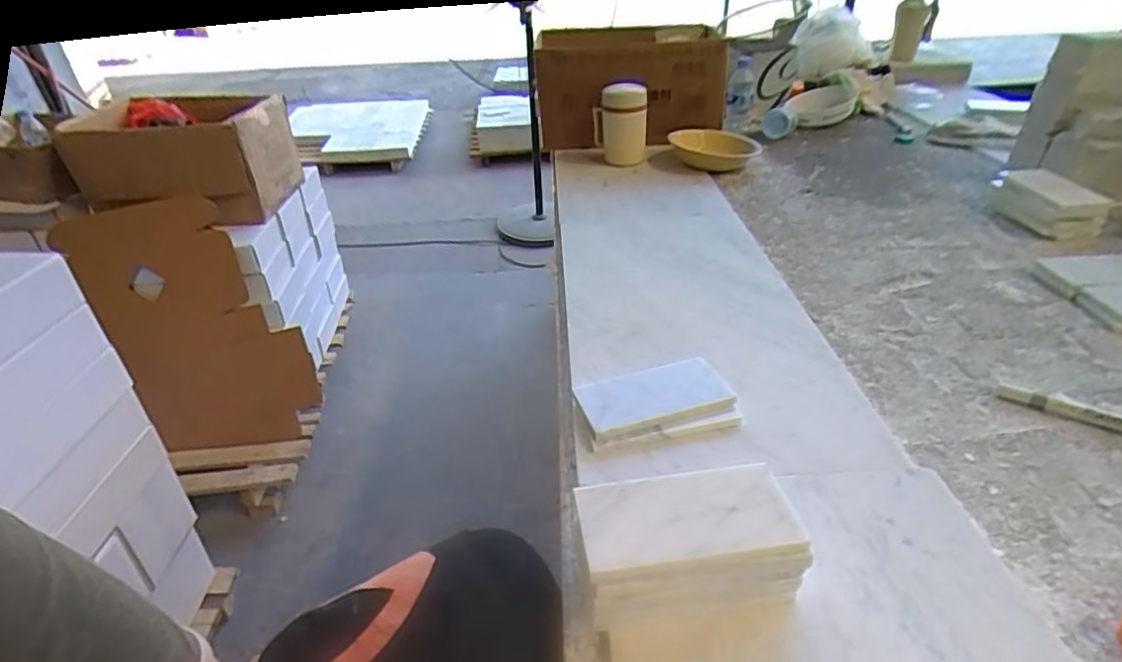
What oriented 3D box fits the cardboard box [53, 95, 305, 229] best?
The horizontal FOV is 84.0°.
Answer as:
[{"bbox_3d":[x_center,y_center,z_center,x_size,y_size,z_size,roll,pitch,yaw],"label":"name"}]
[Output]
[{"bbox_3d":[-0.860,-0.393,1.407,0.479,0.231,0.229,0,35,6],"label":"cardboard box"}]

